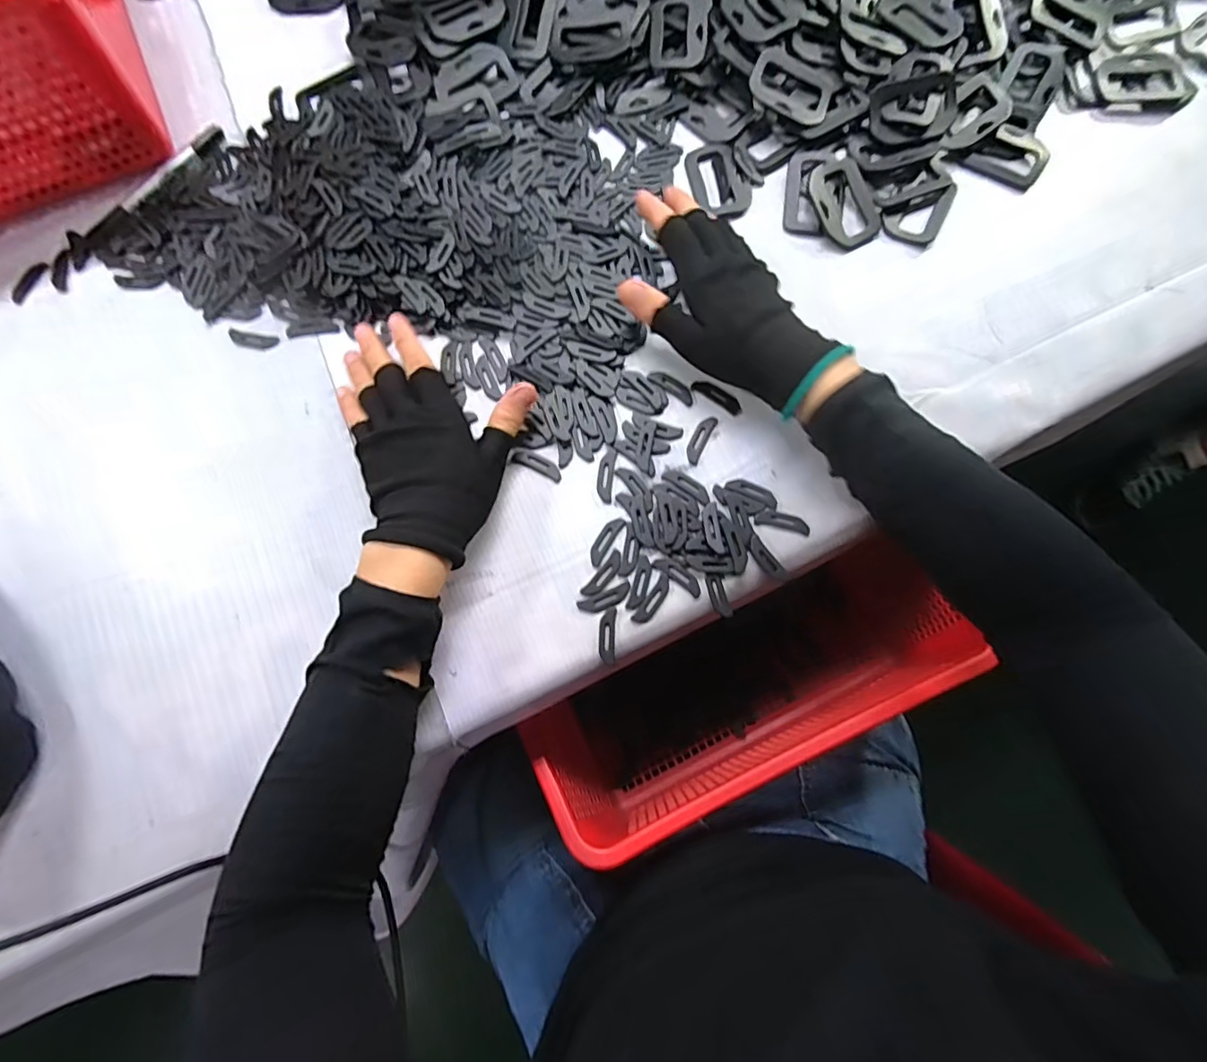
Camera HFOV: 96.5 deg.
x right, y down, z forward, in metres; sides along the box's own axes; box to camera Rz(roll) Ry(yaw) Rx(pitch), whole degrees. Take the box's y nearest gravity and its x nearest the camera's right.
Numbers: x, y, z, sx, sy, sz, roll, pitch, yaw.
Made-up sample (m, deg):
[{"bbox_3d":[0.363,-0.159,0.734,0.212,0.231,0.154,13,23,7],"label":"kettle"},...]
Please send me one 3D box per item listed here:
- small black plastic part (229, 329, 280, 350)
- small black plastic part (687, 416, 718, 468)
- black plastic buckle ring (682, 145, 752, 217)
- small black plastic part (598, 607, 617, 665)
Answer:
[{"bbox_3d":[-0.245,-0.133,0.376,0.036,0.004,0.011,11,78,4],"label":"small black plastic part"},{"bbox_3d":[0.065,-0.062,0.360,0.011,0.004,0.037,26,79,7],"label":"small black plastic part"},{"bbox_3d":[0.085,-0.261,0.401,0.037,0.007,0.061,-23,78,-4],"label":"black plastic buckle ring"},{"bbox_3d":[0.002,0.065,0.333,0.011,0.004,0.034,2,78,2],"label":"small black plastic part"}]

